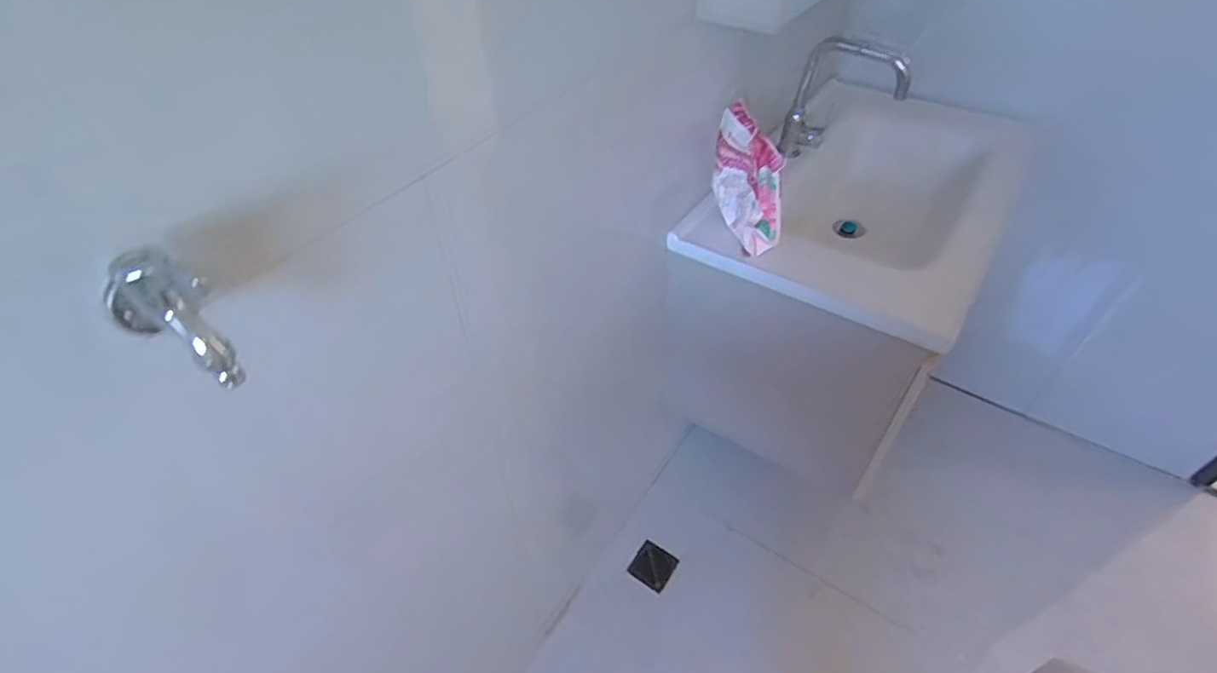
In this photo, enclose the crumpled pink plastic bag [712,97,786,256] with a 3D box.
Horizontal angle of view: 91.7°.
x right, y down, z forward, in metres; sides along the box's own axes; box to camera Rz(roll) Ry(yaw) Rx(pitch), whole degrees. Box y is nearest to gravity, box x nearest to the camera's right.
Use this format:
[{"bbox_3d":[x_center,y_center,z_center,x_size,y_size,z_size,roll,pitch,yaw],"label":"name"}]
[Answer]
[{"bbox_3d":[0.230,-0.259,0.993,0.036,0.204,0.180,-16,45,-15],"label":"crumpled pink plastic bag"}]

